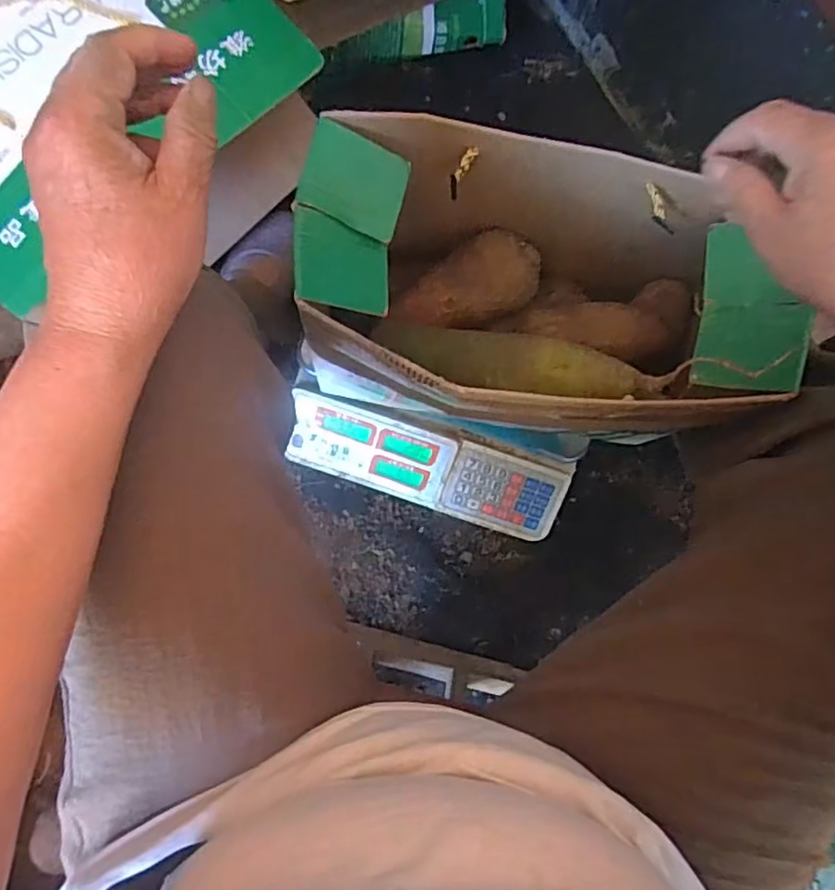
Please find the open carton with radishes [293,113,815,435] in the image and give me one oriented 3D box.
[{"bbox_3d":[0.088,-0.112,0.504,0.339,0.174,0.185,6,80,-2],"label":"open carton with radishes"}]

